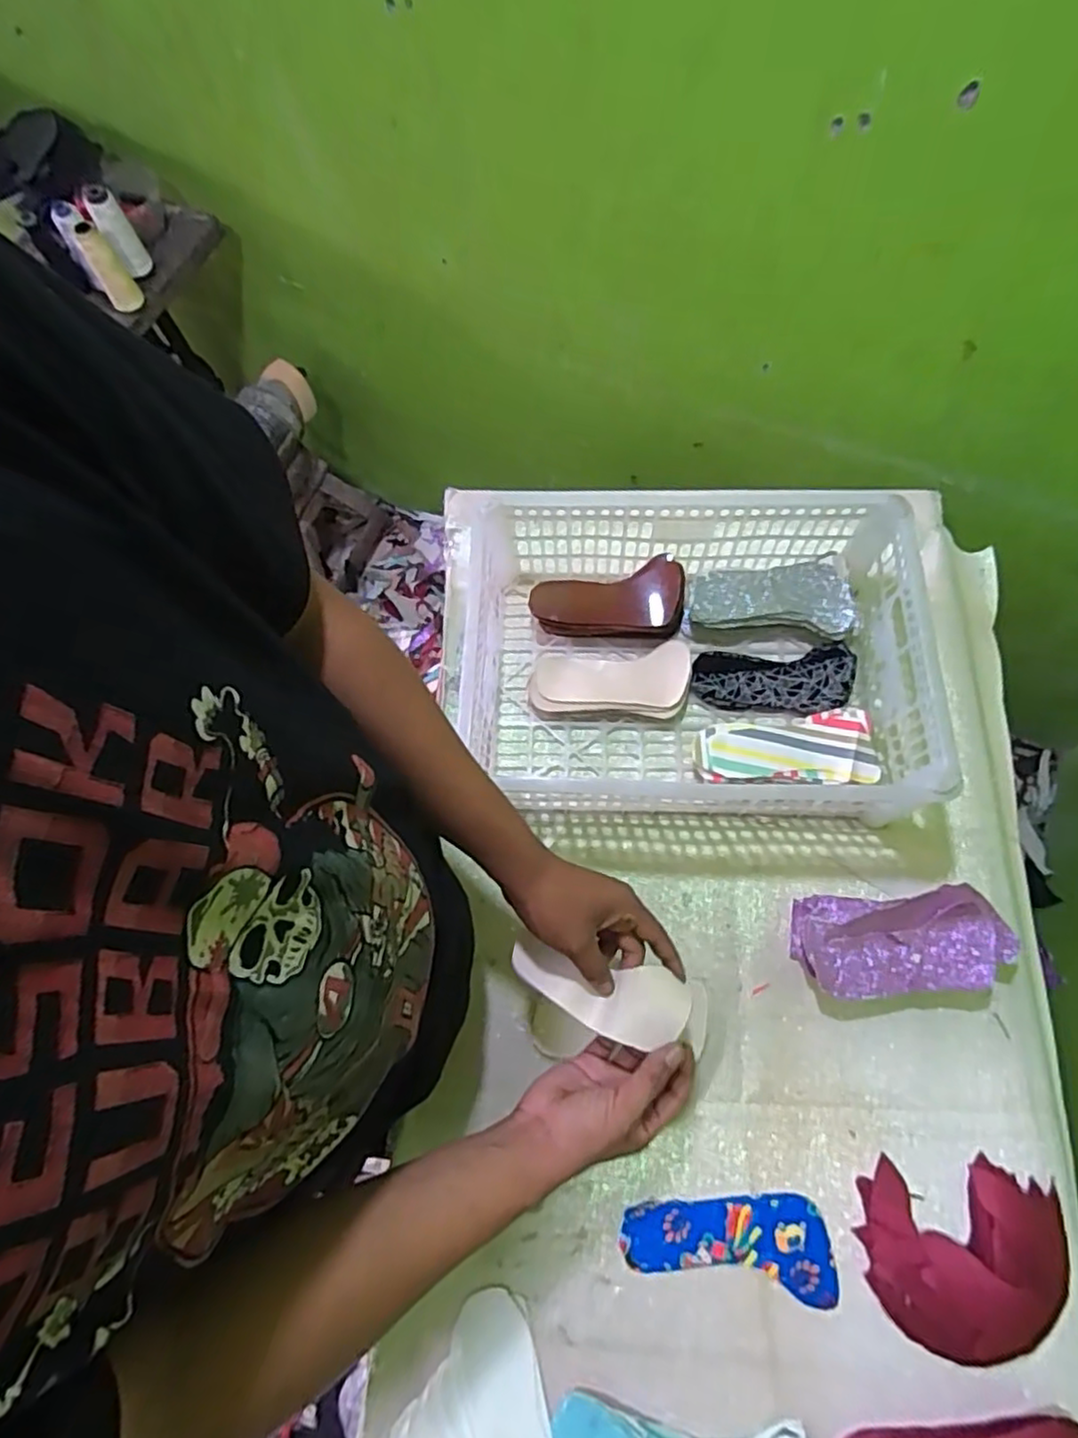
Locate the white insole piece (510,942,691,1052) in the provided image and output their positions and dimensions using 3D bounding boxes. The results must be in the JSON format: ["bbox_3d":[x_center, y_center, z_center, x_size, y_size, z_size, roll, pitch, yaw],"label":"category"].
[{"bbox_3d":[0.046,0.223,0.542,0.143,0.008,0.056,7,54,10],"label":"white insole piece"}]

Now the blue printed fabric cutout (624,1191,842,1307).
[{"bbox_3d":[0.164,0.458,0.587,0.179,0.004,0.073,1,70,3],"label":"blue printed fabric cutout"}]

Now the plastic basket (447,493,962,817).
[{"bbox_3d":[0.152,-0.092,0.723,0.503,0.145,0.385,1,70,3],"label":"plastic basket"}]

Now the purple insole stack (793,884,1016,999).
[{"bbox_3d":[0.343,0.210,0.642,0.187,0.055,0.094,-4,70,1],"label":"purple insole stack"}]

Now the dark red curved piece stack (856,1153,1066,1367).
[{"bbox_3d":[0.364,0.456,0.571,0.165,0.025,0.131,-3,70,1],"label":"dark red curved piece stack"}]

